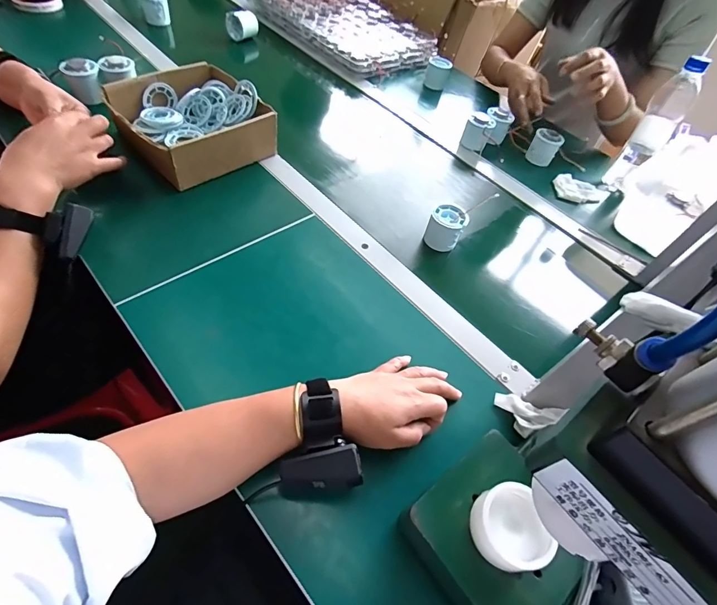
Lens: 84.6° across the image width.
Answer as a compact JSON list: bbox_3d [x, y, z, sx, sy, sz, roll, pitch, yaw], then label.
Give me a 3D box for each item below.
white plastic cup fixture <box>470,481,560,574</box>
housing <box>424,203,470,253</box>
[{"bbox_3d":[0.123,0.186,0.324,0.056,0.028,0.060,5,53,-7],"label":"white plastic cup fixture"},{"bbox_3d":[0.130,-0.110,0.584,0.051,0.046,0.052,28,54,9],"label":"housing"}]

